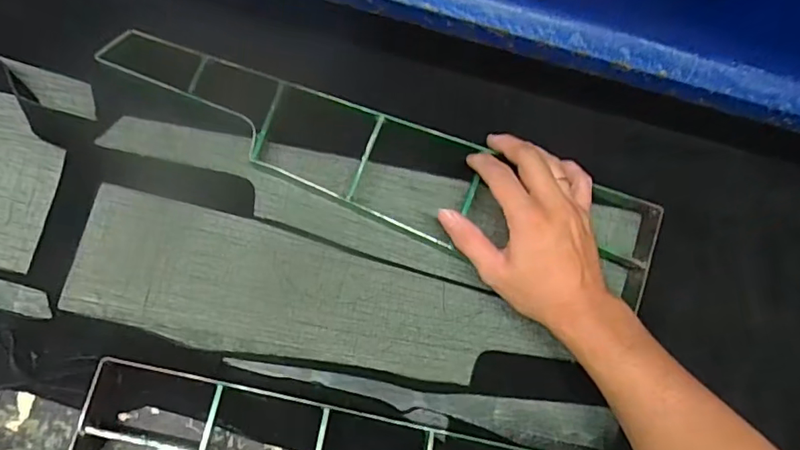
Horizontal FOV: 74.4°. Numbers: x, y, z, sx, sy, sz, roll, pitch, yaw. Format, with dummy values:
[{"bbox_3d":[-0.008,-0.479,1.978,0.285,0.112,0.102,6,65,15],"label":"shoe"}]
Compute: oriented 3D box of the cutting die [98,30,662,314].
[{"bbox_3d":[-0.012,-0.054,0.460,0.489,0.046,0.104,20,84,-5],"label":"cutting die"}]

